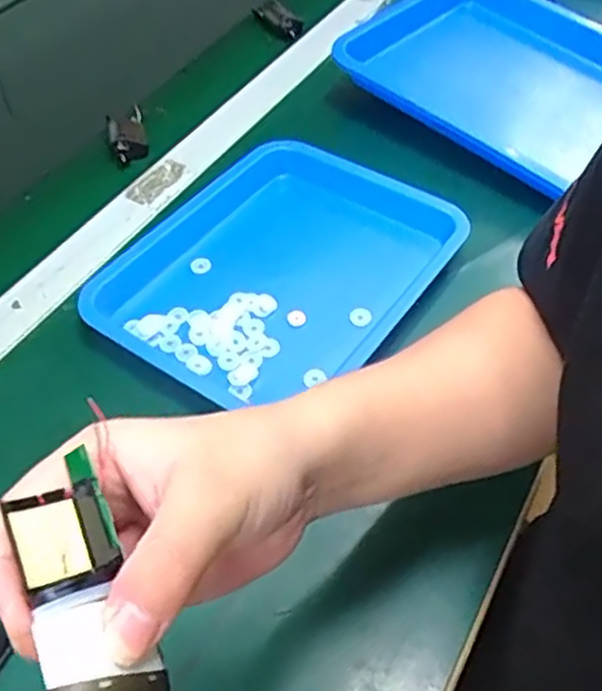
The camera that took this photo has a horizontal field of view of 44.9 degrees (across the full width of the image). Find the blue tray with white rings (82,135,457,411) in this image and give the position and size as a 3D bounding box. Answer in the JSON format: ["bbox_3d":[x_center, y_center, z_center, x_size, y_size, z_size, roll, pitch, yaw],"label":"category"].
[{"bbox_3d":[-0.016,-0.064,0.619,0.225,0.039,0.282,28,55,22],"label":"blue tray with white rings"}]

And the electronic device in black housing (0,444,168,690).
[{"bbox_3d":[-0.064,0.094,0.226,0.034,0.024,0.123,-15,62,-10],"label":"electronic device in black housing"}]

